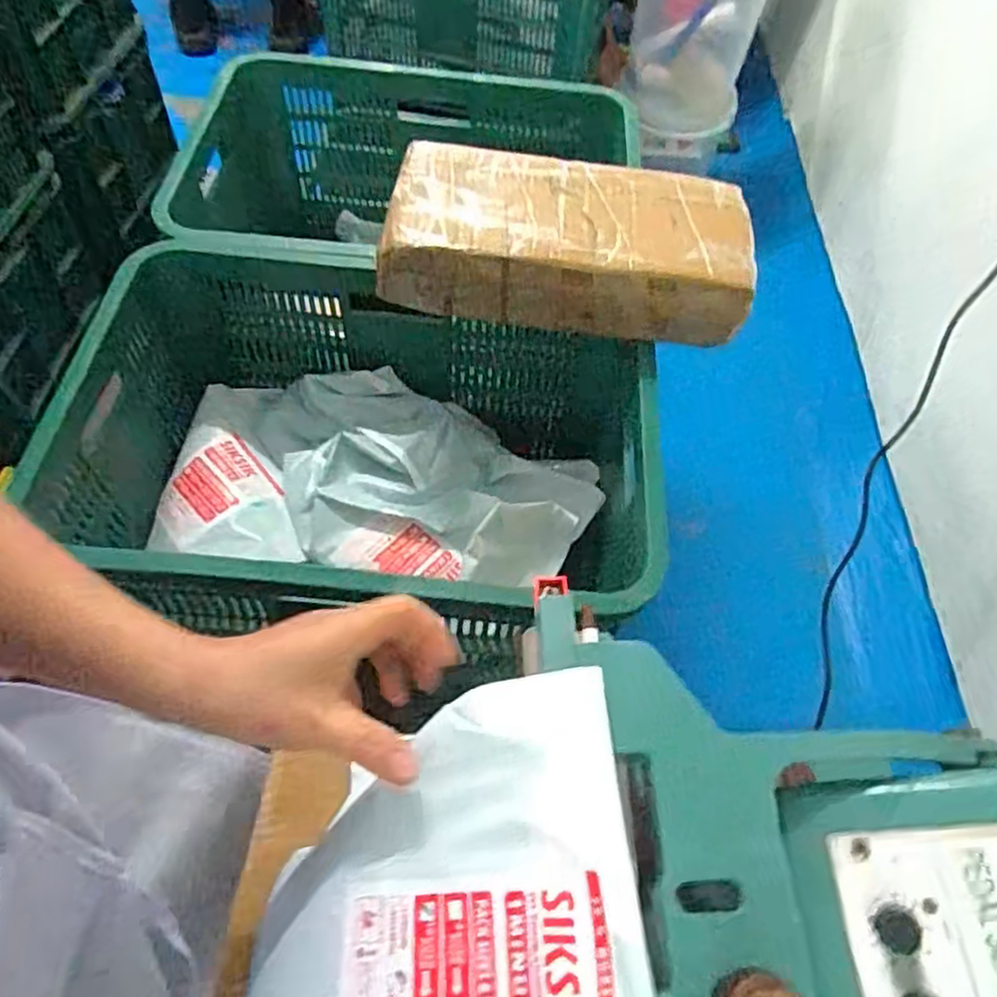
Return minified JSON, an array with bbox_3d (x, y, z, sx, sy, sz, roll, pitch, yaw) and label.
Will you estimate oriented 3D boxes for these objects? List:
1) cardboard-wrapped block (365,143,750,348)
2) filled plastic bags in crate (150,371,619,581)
[{"bbox_3d":[0.062,-0.246,0.685,0.334,0.080,0.163,7,59,-1],"label":"cardboard-wrapped block"},{"bbox_3d":[-0.123,-0.038,0.779,0.460,0.108,0.235,9,59,1],"label":"filled plastic bags in crate"}]

